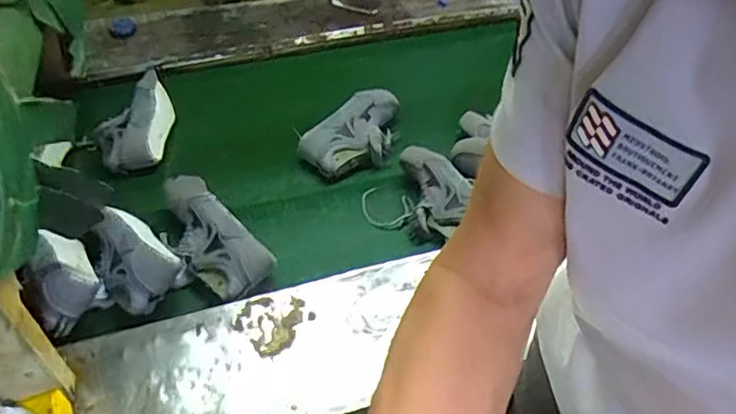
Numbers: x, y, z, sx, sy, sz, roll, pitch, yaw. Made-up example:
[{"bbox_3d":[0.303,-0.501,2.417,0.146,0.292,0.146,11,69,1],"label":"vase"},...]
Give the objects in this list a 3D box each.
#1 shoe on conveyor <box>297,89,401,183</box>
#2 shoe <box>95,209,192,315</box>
[{"bbox_3d":[-0.013,-0.149,1.191,0.251,0.108,0.127,-29,52,-26],"label":"shoe on conveyor"},{"bbox_3d":[-0.388,0.066,0.928,0.116,0.065,0.203,-31,53,-28],"label":"shoe"}]

